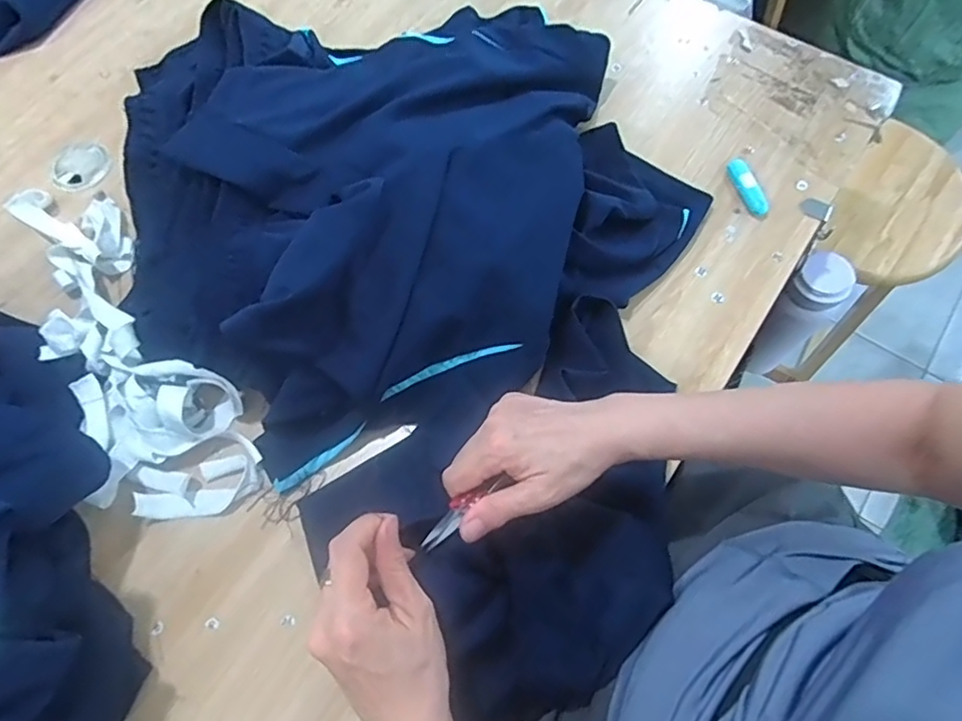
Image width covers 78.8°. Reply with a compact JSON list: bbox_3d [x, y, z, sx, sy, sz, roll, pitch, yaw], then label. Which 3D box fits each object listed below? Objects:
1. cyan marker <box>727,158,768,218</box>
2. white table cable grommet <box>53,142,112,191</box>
[{"bbox_3d":[0.279,-0.182,0.616,0.019,0.018,0.069,-15,70,-5],"label":"cyan marker"},{"bbox_3d":[-0.447,-0.218,0.655,0.056,0.012,0.068,-17,70,-6],"label":"white table cable grommet"}]

